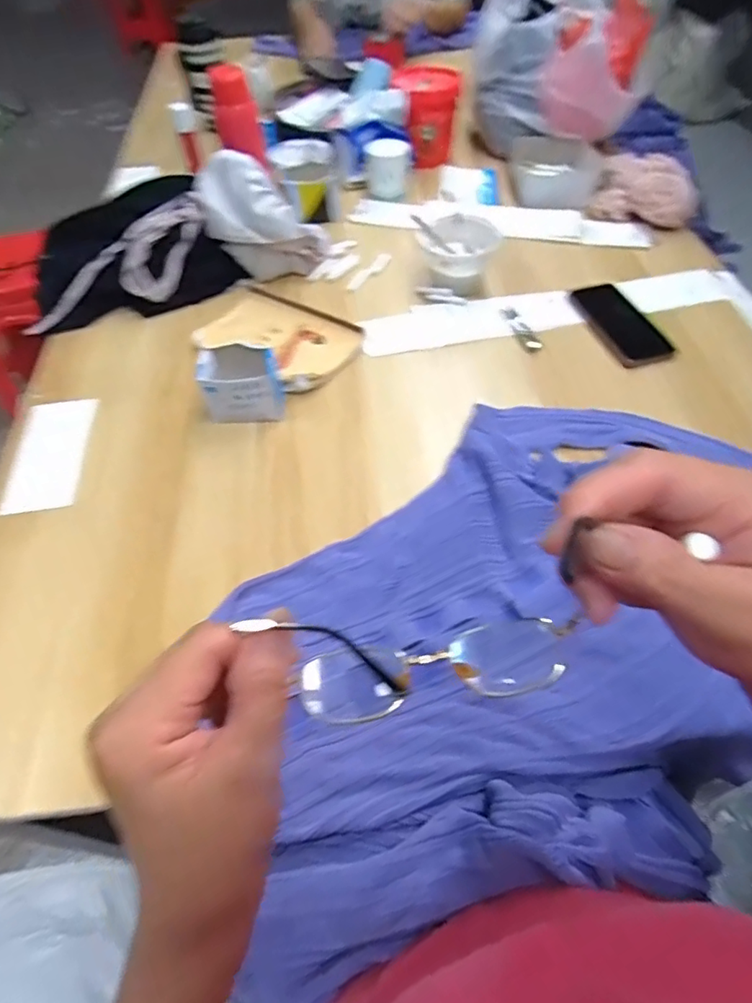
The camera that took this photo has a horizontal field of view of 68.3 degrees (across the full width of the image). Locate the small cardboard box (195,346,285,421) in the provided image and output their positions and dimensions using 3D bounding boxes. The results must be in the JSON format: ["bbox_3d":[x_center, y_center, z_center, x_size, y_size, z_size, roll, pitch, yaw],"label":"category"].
[{"bbox_3d":[-0.161,-0.145,0.663,0.091,0.065,0.082,-11,54,-5],"label":"small cardboard box"}]

